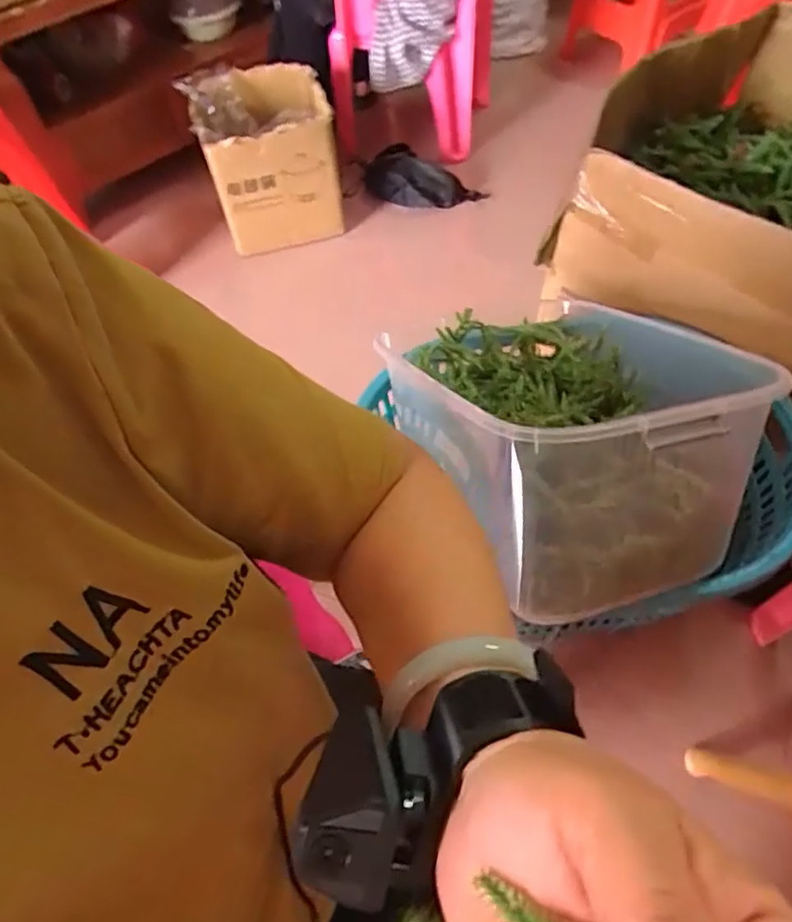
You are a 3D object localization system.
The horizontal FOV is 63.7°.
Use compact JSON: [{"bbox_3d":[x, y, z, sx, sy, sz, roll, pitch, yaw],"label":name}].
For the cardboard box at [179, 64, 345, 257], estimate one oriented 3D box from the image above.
[{"bbox_3d":[-0.312,-0.756,1.586,0.307,0.308,0.306,-16,56,-6],"label":"cardboard box"}]

